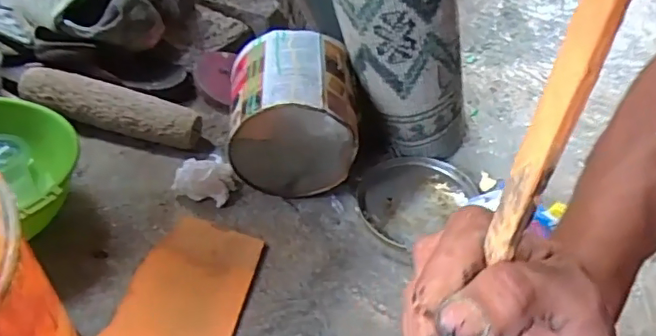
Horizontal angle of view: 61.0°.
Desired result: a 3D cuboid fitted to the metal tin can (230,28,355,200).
[{"bbox_3d":[-0.044,-0.070,0.690,0.148,0.144,0.148,-2,49,-3],"label":"metal tin can"}]

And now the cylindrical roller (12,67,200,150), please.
[{"bbox_3d":[-0.286,-0.078,0.728,0.233,0.048,0.048,16,45,-1],"label":"cylindrical roller"}]

